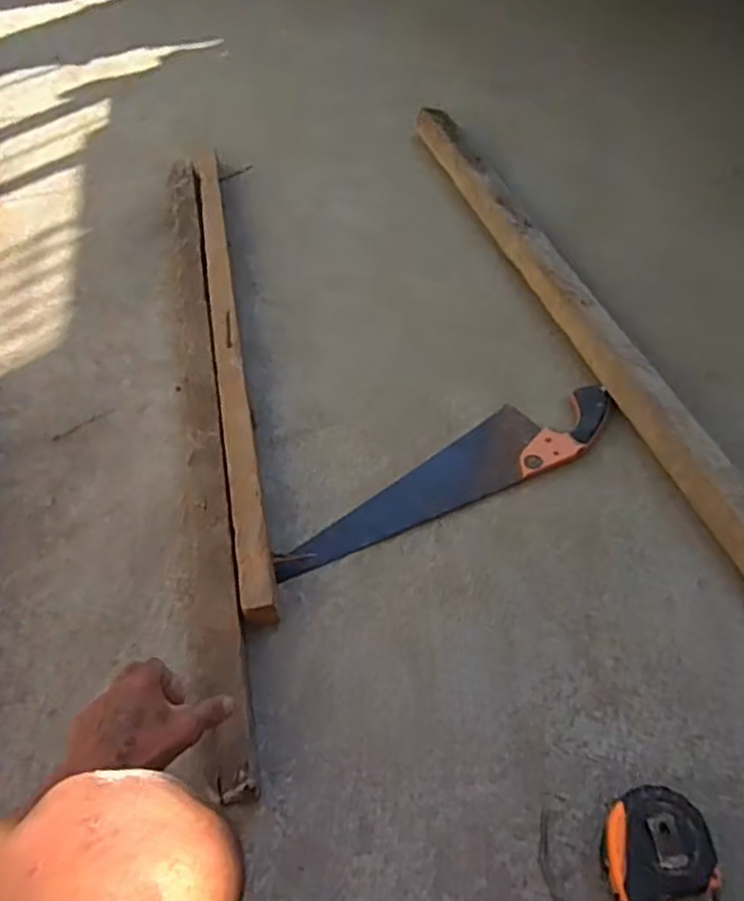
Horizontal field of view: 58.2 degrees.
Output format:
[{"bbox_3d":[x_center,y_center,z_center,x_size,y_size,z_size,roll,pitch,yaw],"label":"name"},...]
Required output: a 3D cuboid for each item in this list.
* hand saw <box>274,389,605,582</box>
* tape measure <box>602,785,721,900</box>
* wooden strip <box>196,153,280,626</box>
[{"bbox_3d":[0.092,0.027,0.804,0.448,0.021,0.097,-22,52,-12],"label":"hand saw"},{"bbox_3d":[0.227,0.319,0.539,0.090,0.045,0.080,-10,50,-2],"label":"tape measure"},{"bbox_3d":[-0.211,-0.198,0.957,0.041,0.034,0.926,-12,52,-4],"label":"wooden strip"}]

